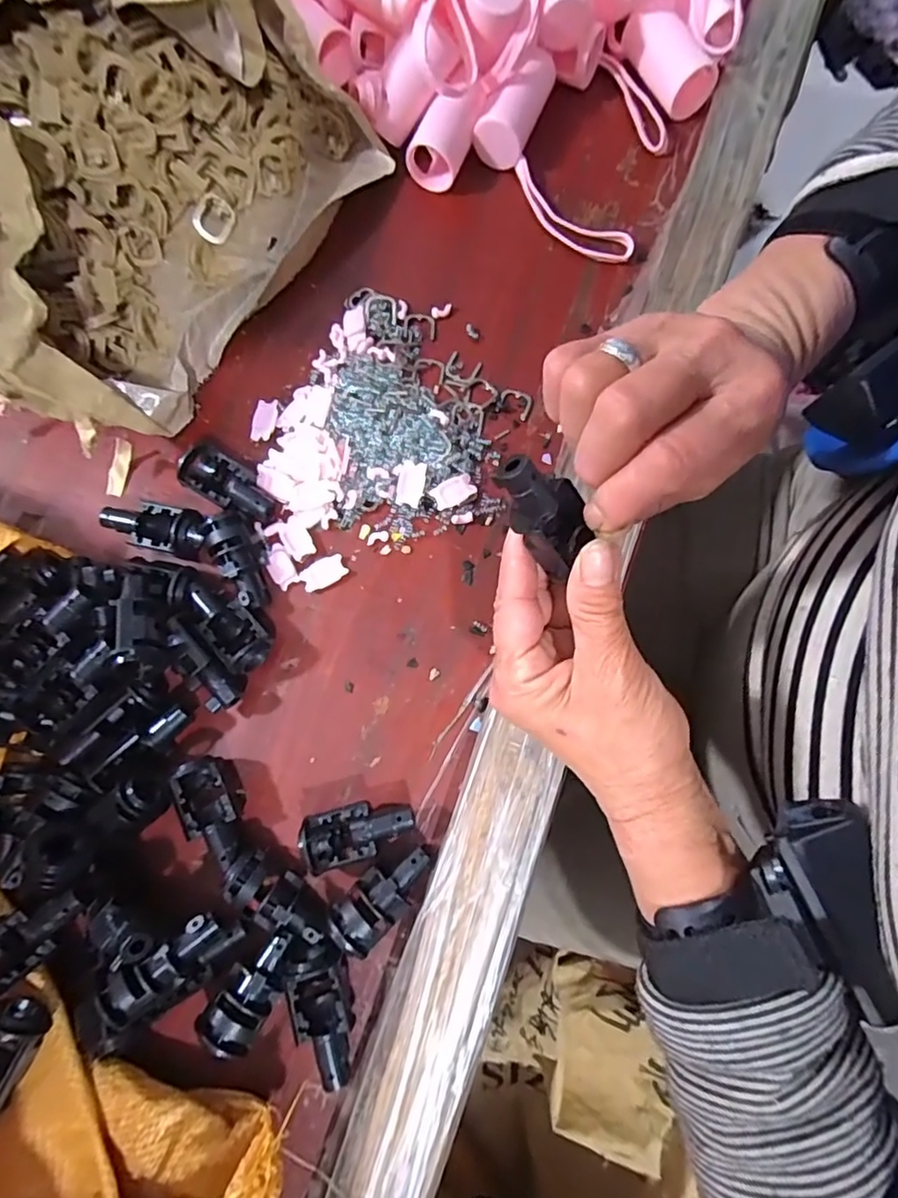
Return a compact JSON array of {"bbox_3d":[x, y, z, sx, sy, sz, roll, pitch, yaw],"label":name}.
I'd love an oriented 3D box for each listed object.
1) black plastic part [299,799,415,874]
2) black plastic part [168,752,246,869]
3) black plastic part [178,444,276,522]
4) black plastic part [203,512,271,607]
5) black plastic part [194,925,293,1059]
[{"bbox_3d":[-0.043,0.111,0.278,0.053,0.021,0.024,-17,78,-3],"label":"black plastic part"},{"bbox_3d":[-0.116,0.104,0.279,0.024,0.022,0.051,-26,79,-5],"label":"black plastic part"},{"bbox_3d":[-0.121,-0.062,0.315,0.056,0.018,0.025,29,80,7],"label":"black plastic part"},{"bbox_3d":[-0.111,-0.019,0.304,0.024,0.019,0.047,-23,78,-4],"label":"black plastic part"},{"bbox_3d":[-0.089,0.177,0.262,0.026,0.019,0.051,31,66,7],"label":"black plastic part"}]

